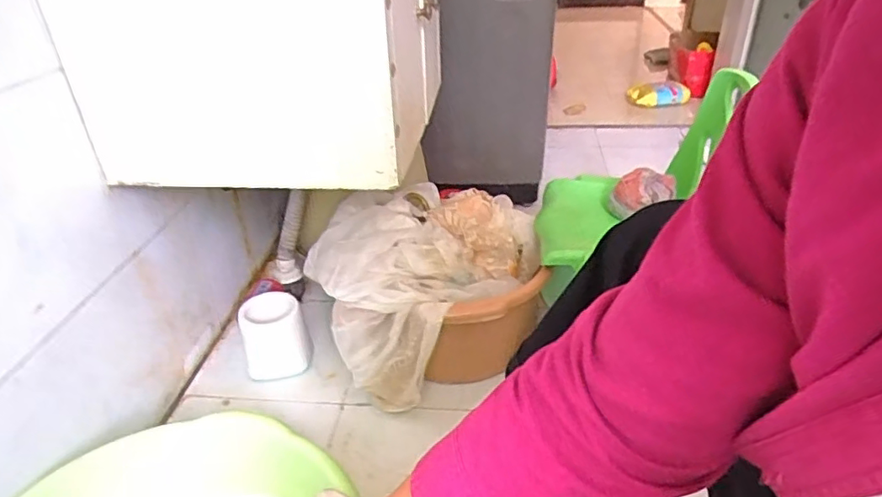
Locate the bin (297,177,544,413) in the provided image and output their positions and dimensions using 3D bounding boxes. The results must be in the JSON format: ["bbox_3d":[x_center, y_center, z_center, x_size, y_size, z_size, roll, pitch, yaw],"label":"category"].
[{"bbox_3d":[-0.014,0.079,1.076,0.380,0.281,0.322,-14,33,-19],"label":"bin"}]

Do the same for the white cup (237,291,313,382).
[{"bbox_3d":[-0.315,0.166,1.106,0.117,0.130,0.109,-1,31,1],"label":"white cup"}]

